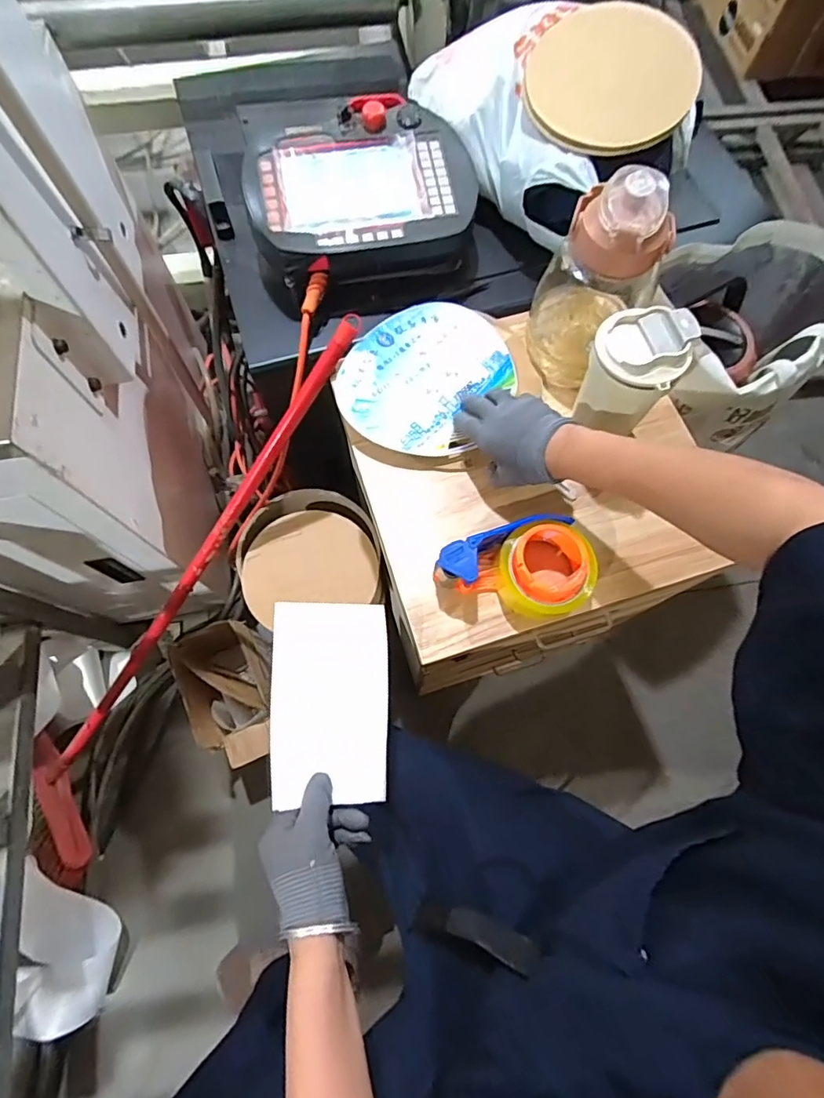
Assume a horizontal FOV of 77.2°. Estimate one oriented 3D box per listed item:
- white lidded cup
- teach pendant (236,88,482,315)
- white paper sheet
[{"bbox_3d":[0.218,-0.175,0.541,0.082,0.141,0.077,0,71,-1],"label":"white lidded cup"},{"bbox_3d":[-0.064,-0.431,0.660,0.280,0.099,0.230,-14,72,-6],"label":"teach pendant"},{"bbox_3d":[-0.074,0.136,0.473,0.105,0.009,0.173,2,73,-13],"label":"white paper sheet"}]

